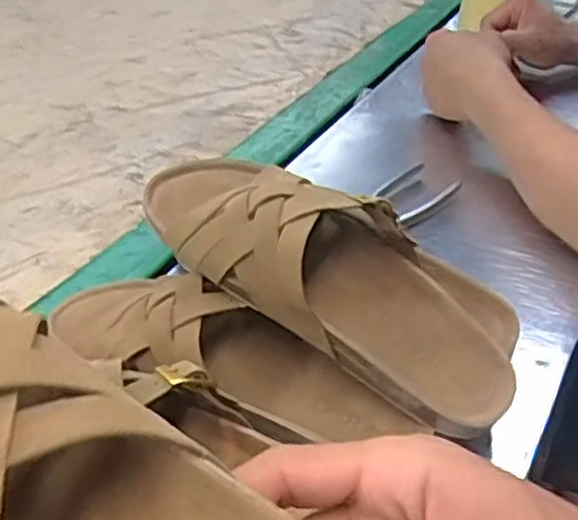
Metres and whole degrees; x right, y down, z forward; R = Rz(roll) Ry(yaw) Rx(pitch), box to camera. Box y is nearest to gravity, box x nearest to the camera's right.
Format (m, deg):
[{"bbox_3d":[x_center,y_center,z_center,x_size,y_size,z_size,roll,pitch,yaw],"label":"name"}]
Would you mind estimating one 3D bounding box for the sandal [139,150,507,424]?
[{"bbox_3d":[0.030,-0.001,0.471,0.263,0.074,0.102,32,45,7],"label":"sandal"}]

